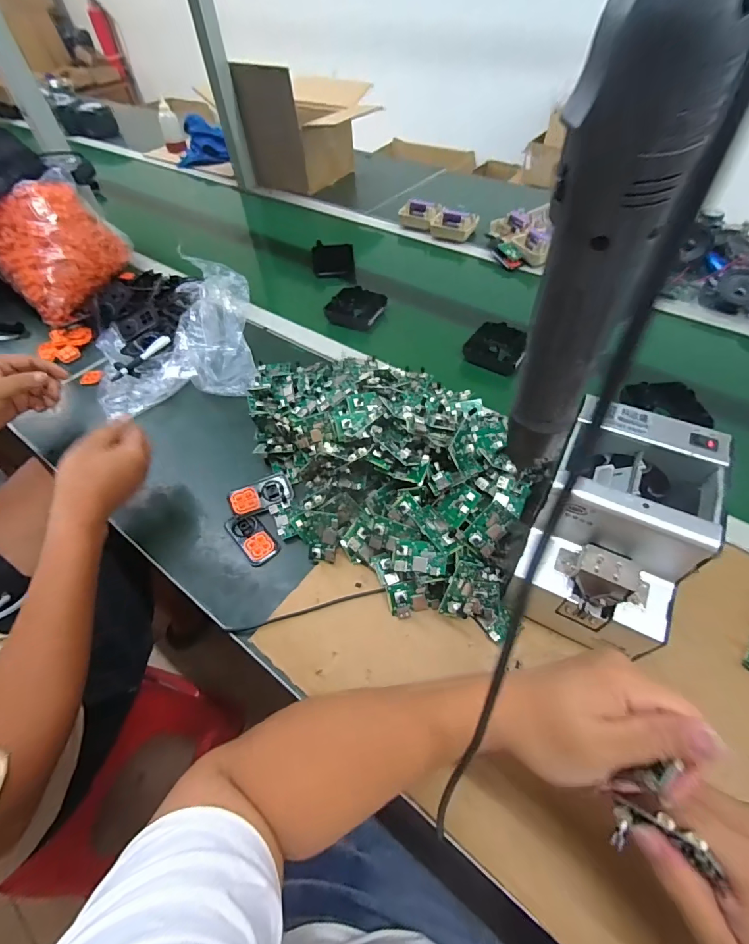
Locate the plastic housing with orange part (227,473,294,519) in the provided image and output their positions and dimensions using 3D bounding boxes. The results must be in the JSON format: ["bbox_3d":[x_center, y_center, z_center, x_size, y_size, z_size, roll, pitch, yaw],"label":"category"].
[{"bbox_3d":[-0.140,0.030,0.511,0.075,0.013,0.037,-22,84,-18],"label":"plastic housing with orange part"}]

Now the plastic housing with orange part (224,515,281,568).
[{"bbox_3d":[-0.146,0.076,0.492,0.038,0.017,0.073,-34,58,-21],"label":"plastic housing with orange part"}]

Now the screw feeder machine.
[{"bbox_3d":[0.219,0.054,0.391,0.118,0.146,0.175,22,57,19],"label":"screw feeder machine"}]

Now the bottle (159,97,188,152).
[{"bbox_3d":[-0.667,-1.124,1.356,0.067,0.127,0.070,-18,54,-11],"label":"bottle"}]

